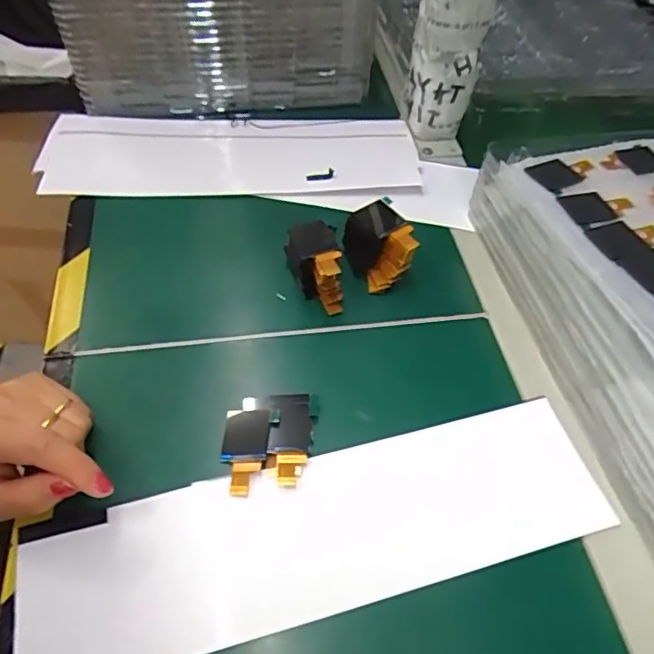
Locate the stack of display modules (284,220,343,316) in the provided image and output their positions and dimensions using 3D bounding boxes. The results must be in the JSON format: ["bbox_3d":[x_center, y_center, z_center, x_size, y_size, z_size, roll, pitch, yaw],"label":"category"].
[{"bbox_3d":[-0.009,-0.042,0.397,0.034,0.047,0.046,-5,51,-7],"label":"stack of display modules"}]

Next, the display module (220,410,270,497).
[{"bbox_3d":[-0.049,0.071,0.330,0.026,0.006,0.050,4,51,0],"label":"display module"}]

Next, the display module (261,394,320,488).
[{"bbox_3d":[-0.021,0.065,0.336,0.030,0.004,0.058,3,51,0],"label":"display module"}]

